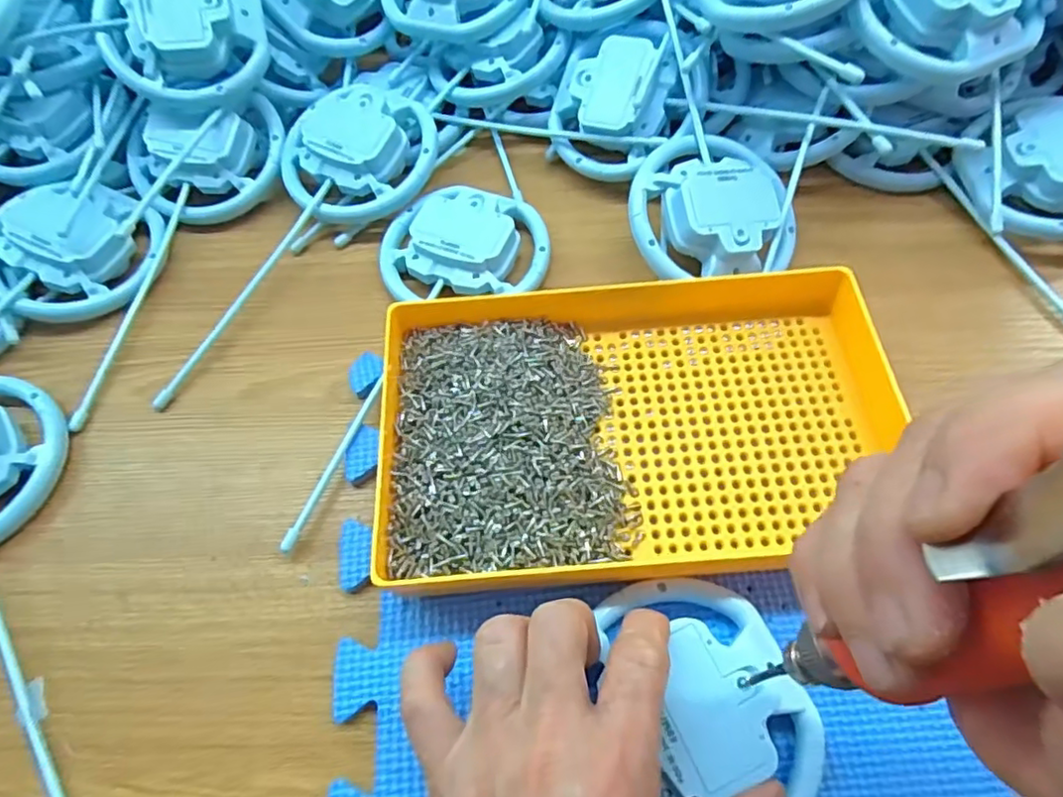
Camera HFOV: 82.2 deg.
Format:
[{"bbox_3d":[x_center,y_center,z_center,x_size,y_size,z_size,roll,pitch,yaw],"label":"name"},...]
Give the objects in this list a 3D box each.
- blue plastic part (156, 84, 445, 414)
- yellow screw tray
[{"bbox_3d":[-0.153,-0.100,0.385,0.095,0.032,0.237,30,79,17],"label":"blue plastic part"},{"bbox_3d":[0.054,0.011,0.308,0.253,0.036,0.159,-6,62,-1],"label":"yellow screw tray"}]

